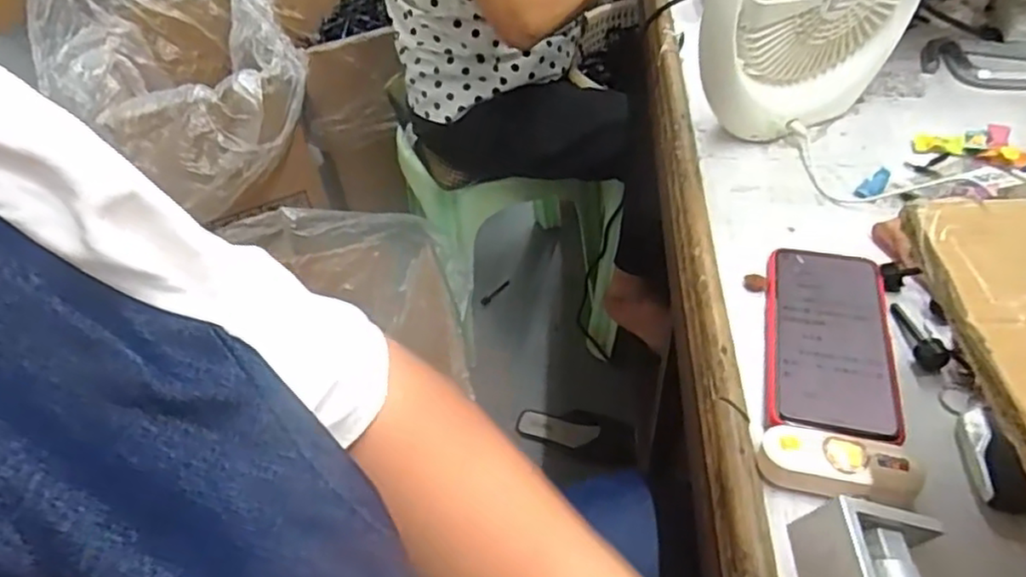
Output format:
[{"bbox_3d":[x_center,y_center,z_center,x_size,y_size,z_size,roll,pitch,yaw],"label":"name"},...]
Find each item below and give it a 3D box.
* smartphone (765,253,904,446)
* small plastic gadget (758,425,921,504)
[{"bbox_3d":[0.214,0.034,0.458,0.078,0.018,0.158,9,50,13],"label":"smartphone"},{"bbox_3d":[0.185,0.103,0.391,0.080,0.028,0.039,9,50,13],"label":"small plastic gadget"}]

